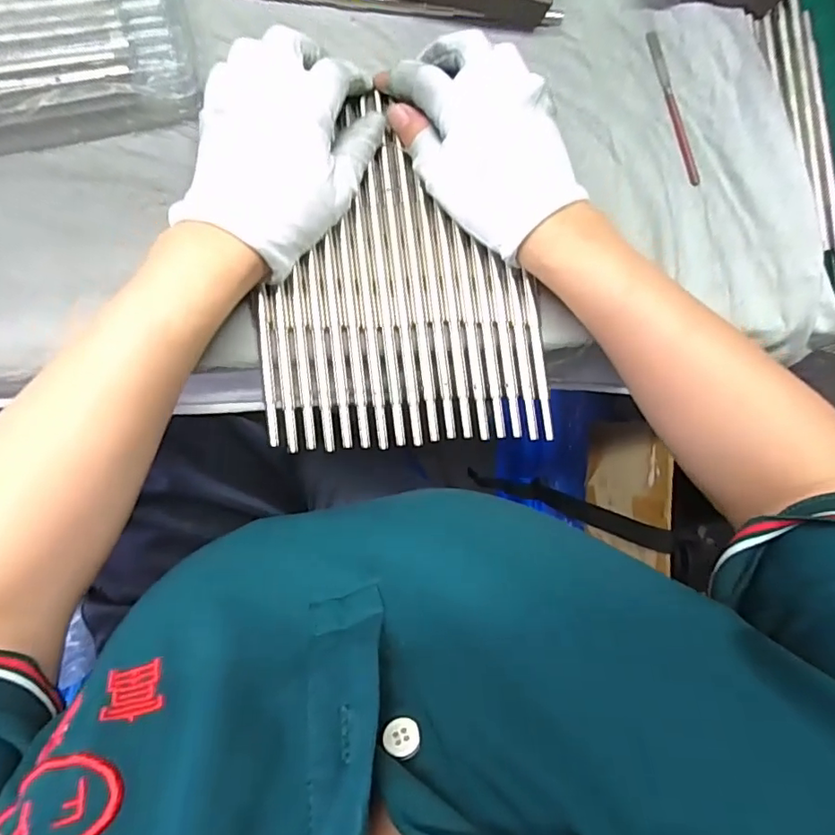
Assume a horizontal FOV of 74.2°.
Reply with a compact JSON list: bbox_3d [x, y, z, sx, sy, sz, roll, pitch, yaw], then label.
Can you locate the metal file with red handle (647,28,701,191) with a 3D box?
[{"bbox_3d":[0.172,-0.209,0.371,0.009,0.010,0.108,-14,91,-10],"label":"metal file with red handle"}]

